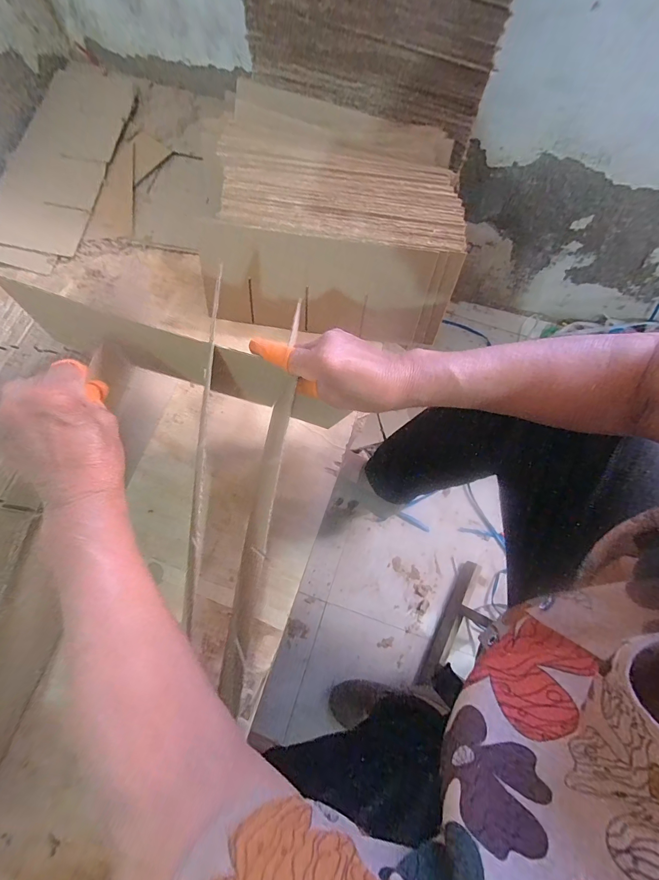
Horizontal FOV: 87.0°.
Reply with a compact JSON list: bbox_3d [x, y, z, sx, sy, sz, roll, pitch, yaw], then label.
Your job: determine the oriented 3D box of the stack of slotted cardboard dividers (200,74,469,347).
[{"bbox_3d":[0.011,-0.314,0.515,0.352,0.142,0.289,11,72,1],"label":"stack of slotted cardboard dividers"}]

